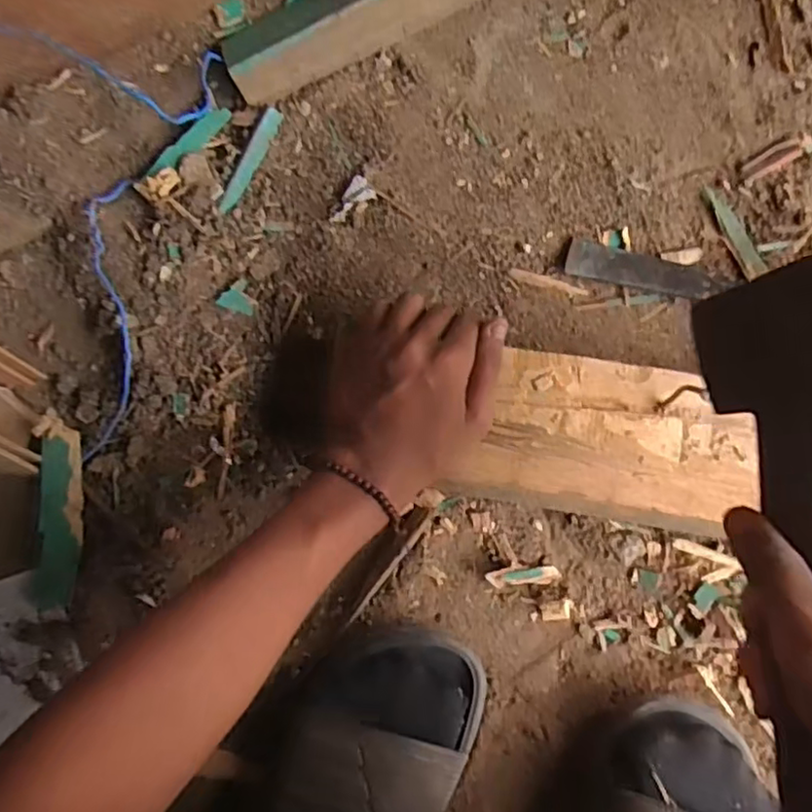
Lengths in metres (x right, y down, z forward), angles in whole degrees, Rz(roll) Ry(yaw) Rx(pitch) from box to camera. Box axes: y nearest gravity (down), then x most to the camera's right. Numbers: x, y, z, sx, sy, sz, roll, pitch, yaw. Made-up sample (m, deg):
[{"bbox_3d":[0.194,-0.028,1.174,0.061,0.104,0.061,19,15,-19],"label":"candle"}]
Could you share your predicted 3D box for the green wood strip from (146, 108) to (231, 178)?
[{"bbox_3d":[-0.150,-0.182,0.446,0.015,0.006,0.070,42,78,7],"label":"green wood strip"}]

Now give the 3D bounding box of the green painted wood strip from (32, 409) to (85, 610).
[{"bbox_3d":[-0.233,0.072,0.432,0.032,0.007,0.128,0,96,-11],"label":"green painted wood strip"}]

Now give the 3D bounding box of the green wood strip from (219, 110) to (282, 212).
[{"bbox_3d":[-0.108,-0.168,0.445,0.012,0.008,0.078,27,90,7],"label":"green wood strip"}]

